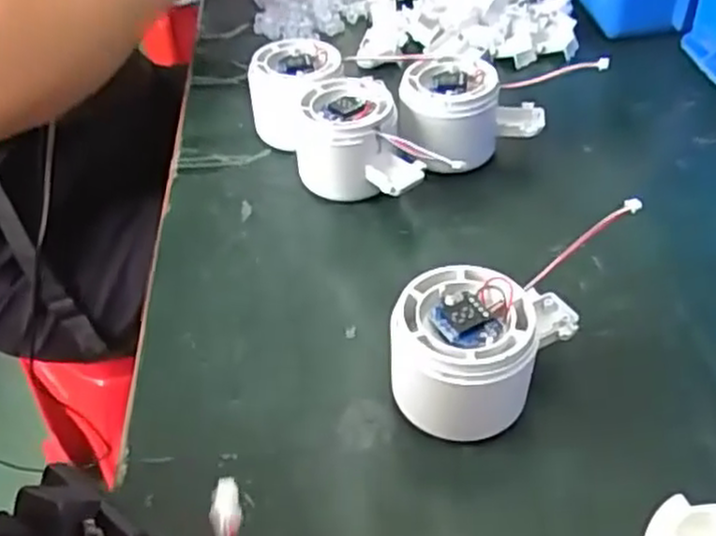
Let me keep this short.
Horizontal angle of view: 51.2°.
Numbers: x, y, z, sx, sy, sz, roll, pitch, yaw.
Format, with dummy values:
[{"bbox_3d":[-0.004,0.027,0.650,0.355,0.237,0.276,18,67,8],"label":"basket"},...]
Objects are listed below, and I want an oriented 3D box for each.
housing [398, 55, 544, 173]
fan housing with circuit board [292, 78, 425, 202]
[{"bbox_3d":[0.068,-0.087,0.453,0.088,0.057,0.049,6,43,12],"label":"housing"},{"bbox_3d":[0.003,-0.070,0.437,0.068,0.058,0.057,25,50,29],"label":"fan housing with circuit board"}]

